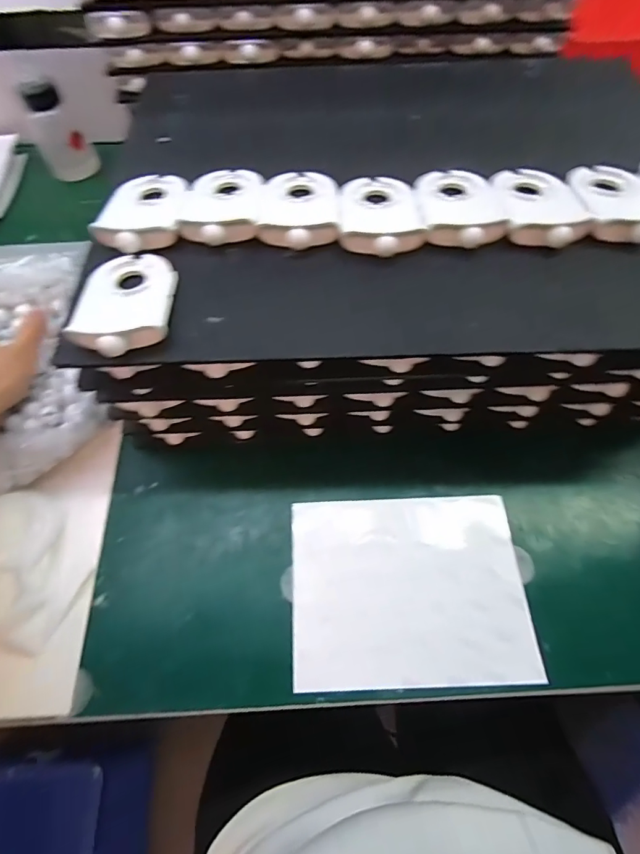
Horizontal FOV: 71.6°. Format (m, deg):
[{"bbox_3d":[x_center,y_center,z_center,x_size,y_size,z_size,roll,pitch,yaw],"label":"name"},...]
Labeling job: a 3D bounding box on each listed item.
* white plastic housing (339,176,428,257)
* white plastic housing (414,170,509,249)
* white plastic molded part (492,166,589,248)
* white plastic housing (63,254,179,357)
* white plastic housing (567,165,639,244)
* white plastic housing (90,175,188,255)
[{"bbox_3d":[0.043,-0.159,0.323,0.058,0.019,0.090,-1,61,1],"label":"white plastic housing"},{"bbox_3d":[0.102,-0.166,0.325,0.058,0.017,0.084,-1,61,1],"label":"white plastic housing"},{"bbox_3d":[0.161,-0.167,0.325,0.058,0.018,0.085,1,61,2],"label":"white plastic molded part"},{"bbox_3d":[-0.127,-0.085,0.288,0.061,0.017,0.086,-7,61,-2],"label":"white plastic housing"},{"bbox_3d":[0.221,-0.171,0.327,0.062,0.017,0.085,3,61,3],"label":"white plastic housing"},{"bbox_3d":[-0.132,-0.165,0.332,0.058,0.016,0.087,-2,61,1],"label":"white plastic housing"}]

